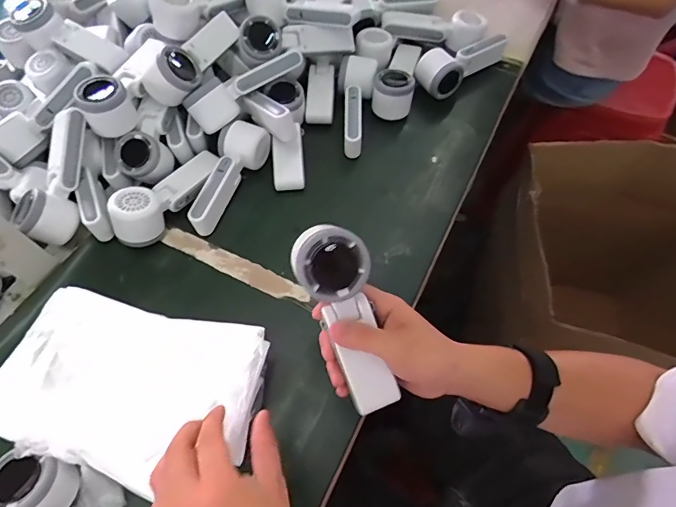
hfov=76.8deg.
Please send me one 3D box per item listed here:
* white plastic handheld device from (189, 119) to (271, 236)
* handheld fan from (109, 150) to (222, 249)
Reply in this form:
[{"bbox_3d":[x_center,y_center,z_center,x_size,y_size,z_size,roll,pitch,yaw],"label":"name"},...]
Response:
[{"bbox_3d":[-0.152,-0.103,0.567,0.058,0.051,0.164,24,64,13],"label":"white plastic handheld device"},{"bbox_3d":[-0.217,-0.079,0.549,0.047,0.065,0.163,32,67,17],"label":"handheld fan"}]

